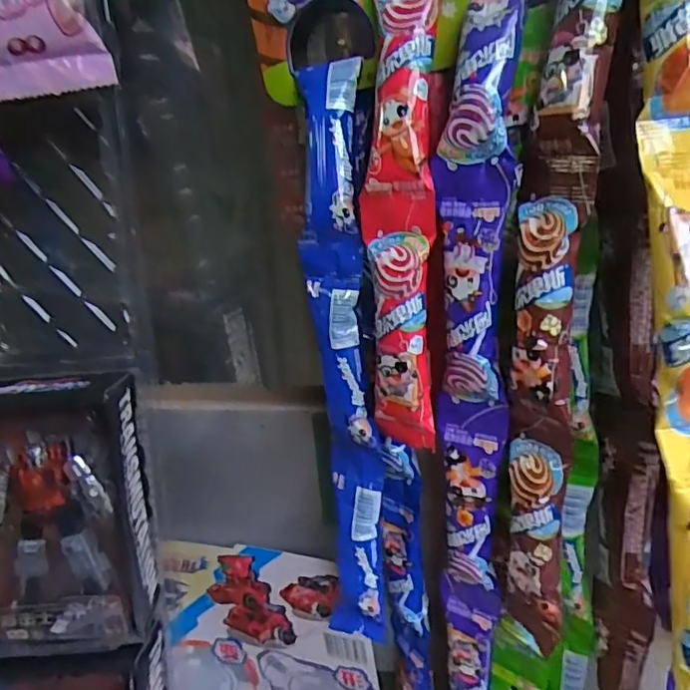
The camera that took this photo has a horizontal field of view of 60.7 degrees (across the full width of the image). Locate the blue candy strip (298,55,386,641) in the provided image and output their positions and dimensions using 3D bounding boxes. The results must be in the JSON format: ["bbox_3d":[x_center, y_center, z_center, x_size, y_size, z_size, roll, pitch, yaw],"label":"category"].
[{"bbox_3d":[0.001,0.019,0.348,0.045,0.335,0.052,-6,19,1],"label":"blue candy strip"}]

